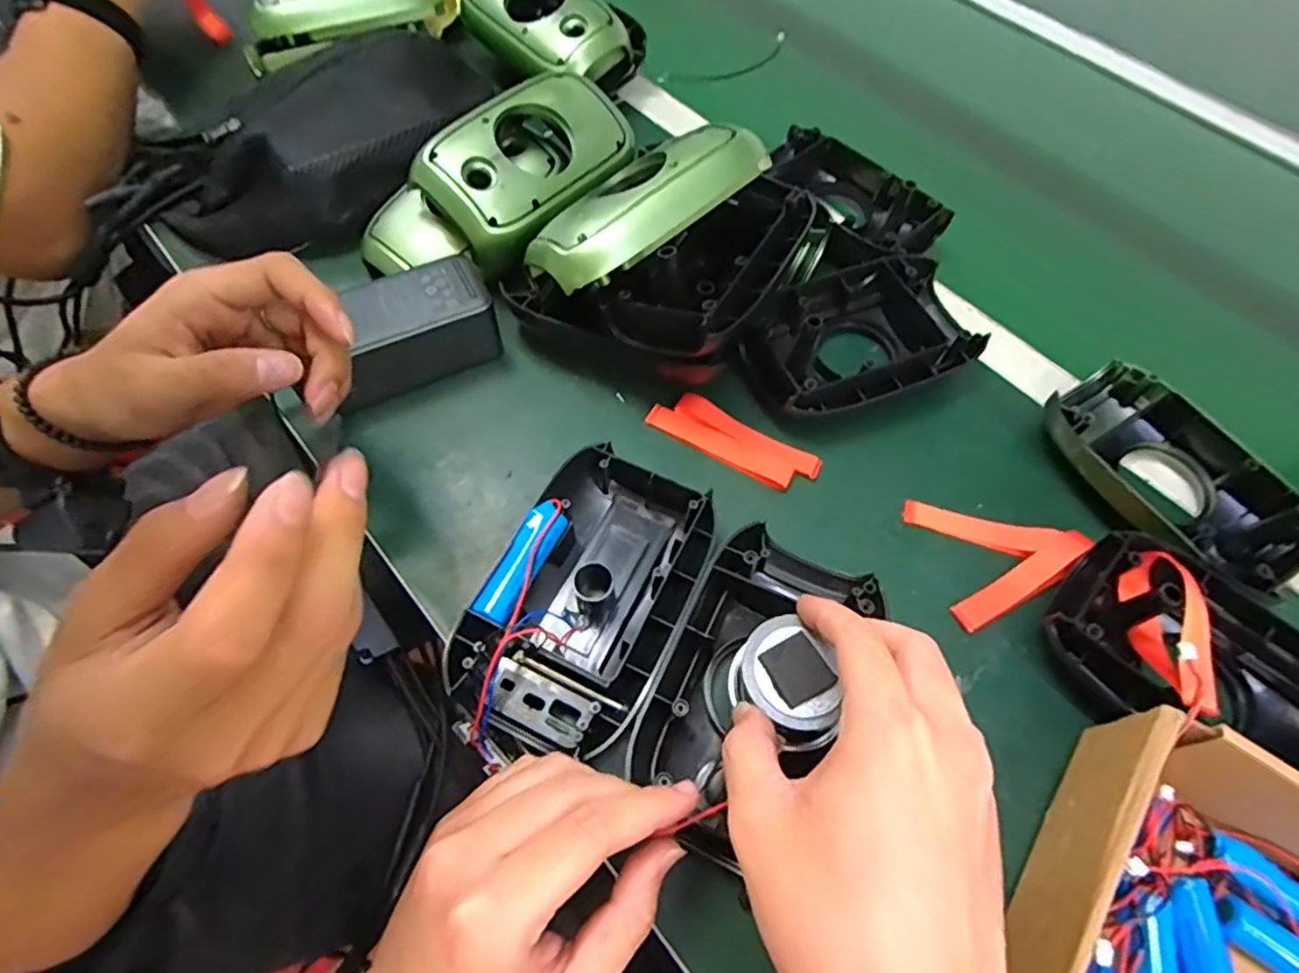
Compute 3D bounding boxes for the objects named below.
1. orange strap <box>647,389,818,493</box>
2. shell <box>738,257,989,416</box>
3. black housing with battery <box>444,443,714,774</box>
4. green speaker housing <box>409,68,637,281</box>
[{"bbox_3d":[0.054,-0.030,0.413,0.110,0.004,0.036,29,63,12],"label":"orange strap"},{"bbox_3d":[0.139,-0.100,0.438,0.159,0.037,0.101,-19,64,-13],"label":"shell"},{"bbox_3d":[-0.033,0.062,0.335,0.095,0.037,0.160,25,63,10],"label":"black housing with battery"},{"bbox_3d":[-0.085,-0.229,0.450,0.097,0.046,0.151,42,71,-8],"label":"green speaker housing"}]

